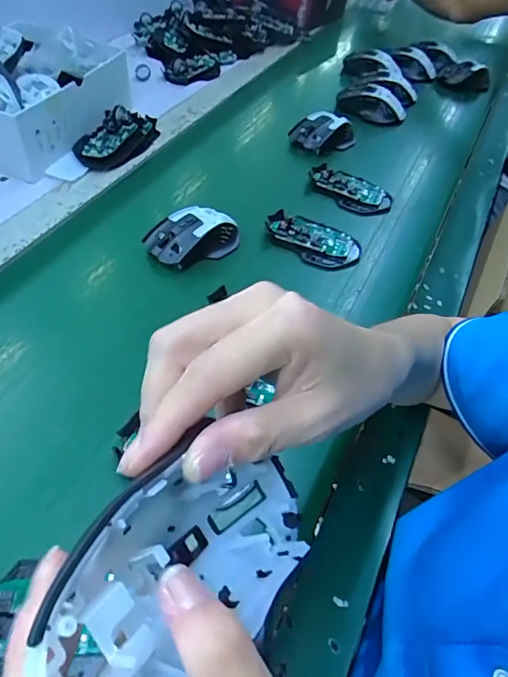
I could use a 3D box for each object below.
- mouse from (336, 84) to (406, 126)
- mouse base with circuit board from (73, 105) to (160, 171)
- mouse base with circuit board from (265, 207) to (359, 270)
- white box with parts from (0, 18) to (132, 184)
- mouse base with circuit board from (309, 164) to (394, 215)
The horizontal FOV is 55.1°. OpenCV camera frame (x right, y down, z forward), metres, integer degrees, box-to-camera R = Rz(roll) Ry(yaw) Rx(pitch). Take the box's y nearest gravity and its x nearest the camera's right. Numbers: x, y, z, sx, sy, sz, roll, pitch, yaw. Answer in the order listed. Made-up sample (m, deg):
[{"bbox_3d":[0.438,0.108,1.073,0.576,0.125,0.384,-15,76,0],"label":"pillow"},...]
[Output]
[{"bbox_3d":[0.190,-0.379,0.788,0.109,0.039,0.064,17,48,7],"label":"mouse"},{"bbox_3d":[-0.187,-0.285,0.675,0.069,0.044,0.147,23,51,13],"label":"mouse base with circuit board"},{"bbox_3d":[0.070,-0.119,0.576,0.112,0.024,0.062,26,52,15],"label":"mouse base with circuit board"},{"bbox_3d":[-0.314,-0.339,0.667,0.202,0.103,0.237,20,50,10],"label":"white box with parts"},{"bbox_3d":[0.126,-0.199,0.650,0.115,0.024,0.065,31,53,19],"label":"mouse base with circuit board"}]

